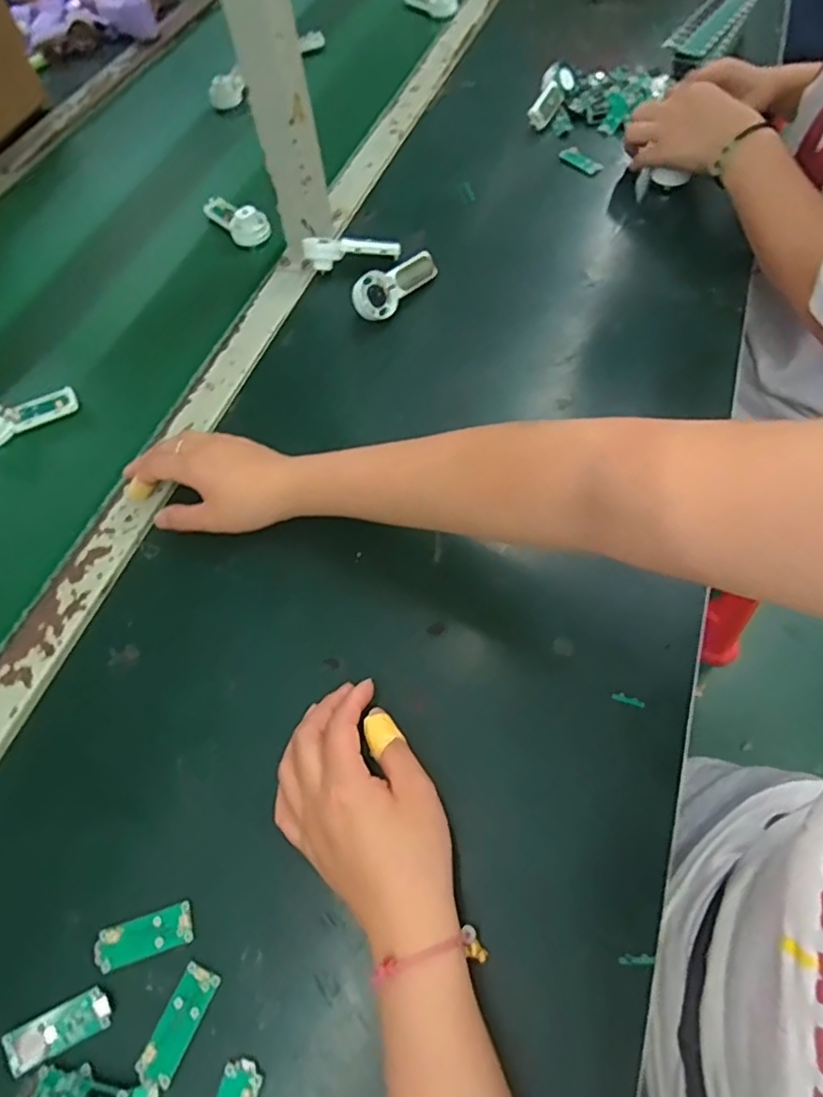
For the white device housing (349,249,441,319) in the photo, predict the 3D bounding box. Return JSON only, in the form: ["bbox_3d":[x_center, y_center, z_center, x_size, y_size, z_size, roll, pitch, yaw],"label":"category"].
[{"bbox_3d":[-0.014,-0.247,0.576,0.092,0.019,0.040,-39,112,-21],"label":"white device housing"}]

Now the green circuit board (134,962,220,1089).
[{"bbox_3d":[-0.119,0.242,0.315,0.020,0.004,0.048,18,57,15],"label":"green circuit board"}]

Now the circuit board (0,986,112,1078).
[{"bbox_3d":[-0.181,0.247,0.316,0.052,0.006,0.020,-24,61,-10],"label":"circuit board"}]

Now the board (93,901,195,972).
[{"bbox_3d":[-0.145,0.211,0.336,0.051,0.004,0.020,-17,60,-6],"label":"board"}]

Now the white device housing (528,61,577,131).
[{"bbox_3d":[0.166,-0.545,0.742,0.034,0.023,0.082,29,86,13],"label":"white device housing"}]

